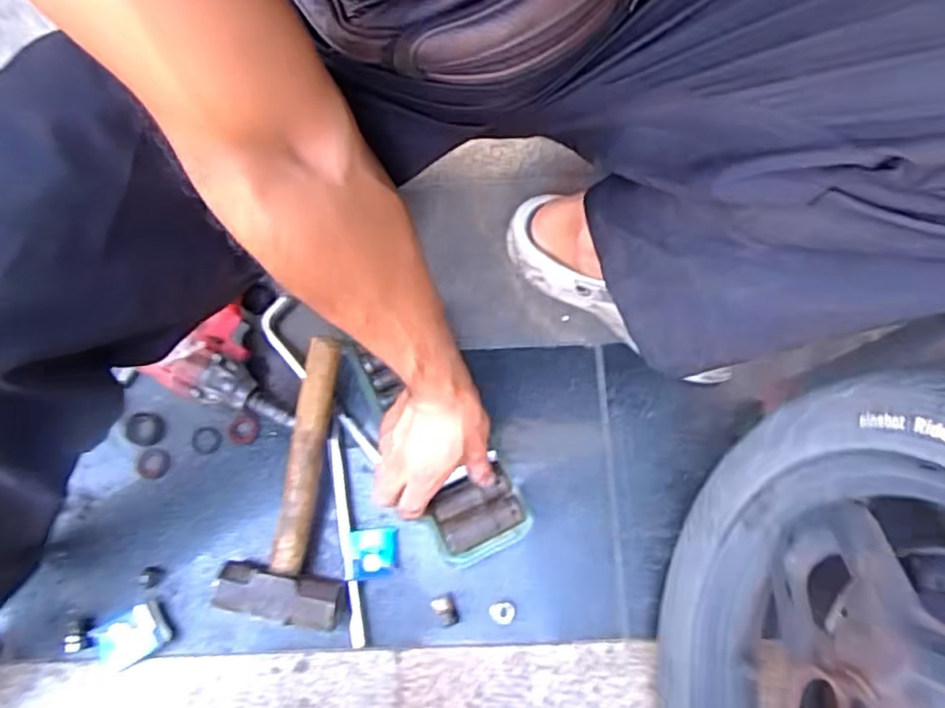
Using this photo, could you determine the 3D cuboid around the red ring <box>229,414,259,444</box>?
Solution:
[{"bbox_3d":[-0.240,0.079,0.660,0.025,0.012,0.029,18,76,5],"label":"red ring"}]

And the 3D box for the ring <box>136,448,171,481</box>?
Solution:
[{"bbox_3d":[-0.335,0.116,0.660,0.033,0.008,0.032,0,75,0],"label":"ring"}]

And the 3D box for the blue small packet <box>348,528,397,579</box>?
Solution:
[{"bbox_3d":[-0.097,0.195,0.613,0.044,0.011,0.045,5,70,-26],"label":"blue small packet"}]

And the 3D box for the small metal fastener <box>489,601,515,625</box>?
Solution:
[{"bbox_3d":[0.028,0.252,0.612,0.025,0.009,0.021,3,75,1],"label":"small metal fastener"}]

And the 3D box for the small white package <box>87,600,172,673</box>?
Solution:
[{"bbox_3d":[-0.325,0.269,0.597,0.069,0.021,0.047,-29,77,-7],"label":"small white package"}]

